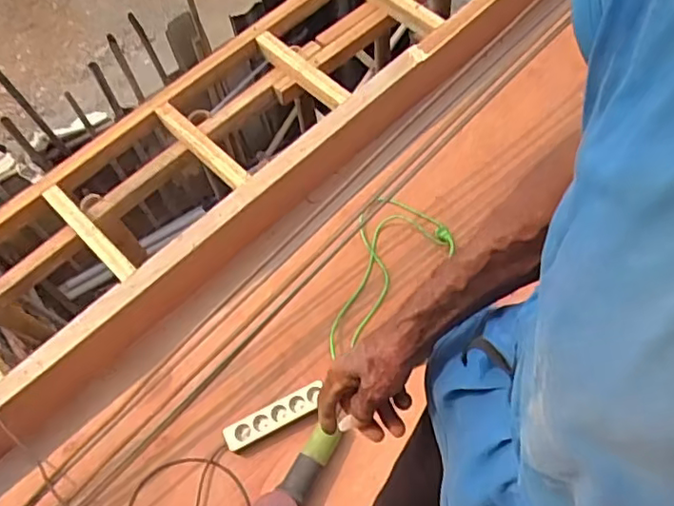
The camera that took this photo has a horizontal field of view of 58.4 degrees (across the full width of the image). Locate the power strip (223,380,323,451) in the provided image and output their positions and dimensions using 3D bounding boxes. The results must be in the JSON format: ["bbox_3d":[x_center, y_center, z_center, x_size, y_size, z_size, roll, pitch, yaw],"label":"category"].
[{"bbox_3d":[-0.140,0.371,1.368,0.239,0.039,0.059,-26,66,-9],"label":"power strip"}]

